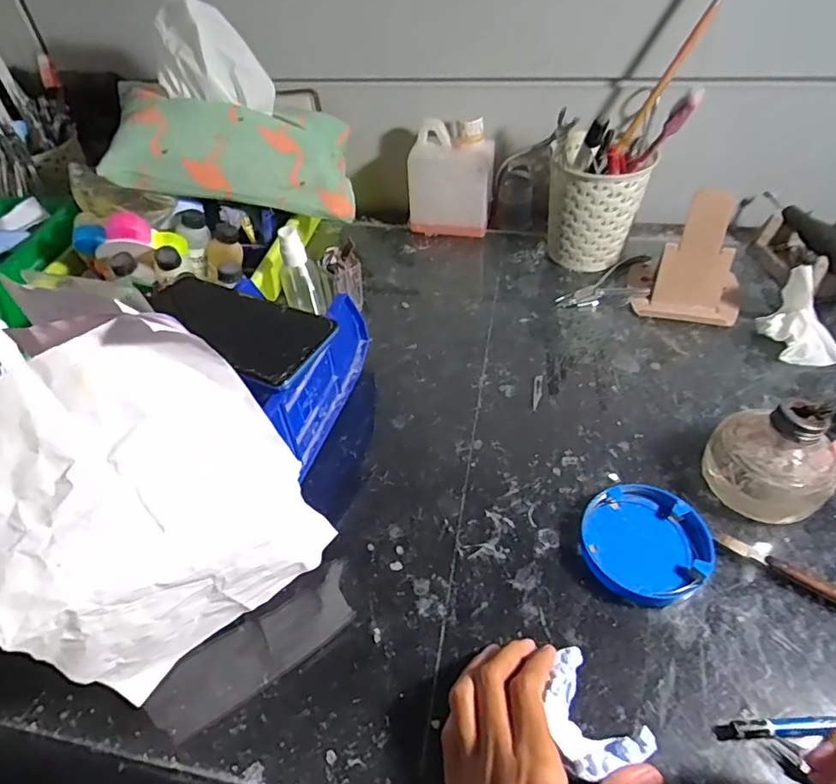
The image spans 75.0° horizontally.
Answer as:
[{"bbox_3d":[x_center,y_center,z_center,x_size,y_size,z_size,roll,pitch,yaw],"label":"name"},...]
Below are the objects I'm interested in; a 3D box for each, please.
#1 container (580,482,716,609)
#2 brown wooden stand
[{"bbox_3d":[0.146,0.099,0.356,0.077,0.021,0.076,-3,47,3],"label":"container"},{"bbox_3d":[0.257,-0.118,0.490,0.084,0.102,0.053,15,51,18],"label":"brown wooden stand"}]

